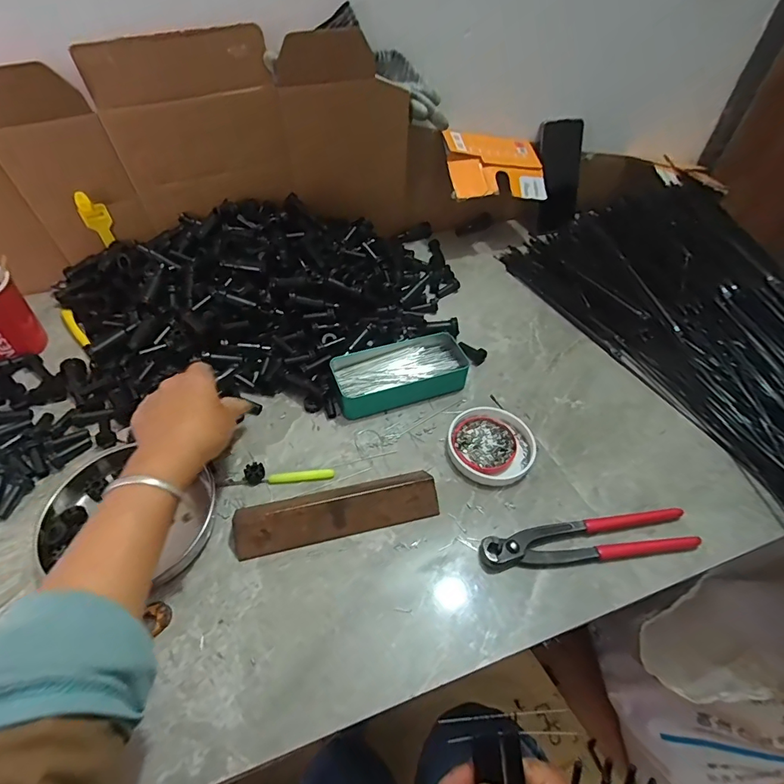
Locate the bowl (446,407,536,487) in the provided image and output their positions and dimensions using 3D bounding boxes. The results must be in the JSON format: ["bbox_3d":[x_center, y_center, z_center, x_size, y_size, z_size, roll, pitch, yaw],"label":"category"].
[{"bbox_3d":[0.105,0.057,0.477,0.090,0.014,0.090,2,49,-2],"label":"bowl"}]

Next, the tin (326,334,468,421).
[{"bbox_3d":[0.010,-0.023,0.514,0.148,0.030,0.074,-15,52,-16],"label":"tin"}]

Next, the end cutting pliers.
[{"bbox_3d":[0.177,0.134,0.401,0.199,0.014,0.038,-5,49,-8],"label":"end cutting pliers"}]

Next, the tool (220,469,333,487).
[{"bbox_3d":[-0.112,0.084,0.434,0.110,0.009,0.012,-5,49,-8],"label":"tool"}]

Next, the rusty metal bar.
[{"bbox_3d":[-0.050,0.104,0.405,0.179,0.027,0.050,-10,50,-12],"label":"rusty metal bar"}]

